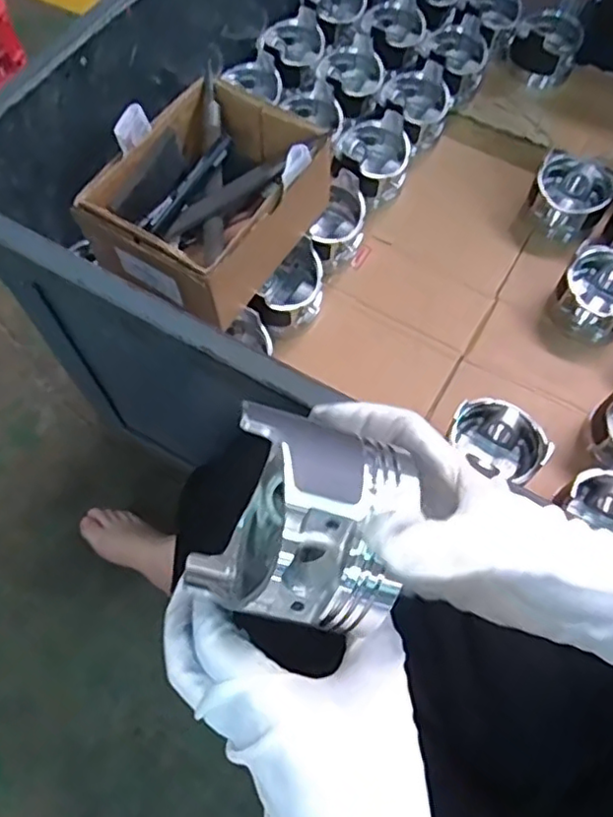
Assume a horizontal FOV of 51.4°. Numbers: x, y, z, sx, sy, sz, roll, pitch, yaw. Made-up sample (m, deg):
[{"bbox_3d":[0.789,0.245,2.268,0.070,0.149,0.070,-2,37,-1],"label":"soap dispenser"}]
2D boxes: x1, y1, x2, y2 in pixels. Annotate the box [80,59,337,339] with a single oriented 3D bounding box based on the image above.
[{"bbox_3d":[-0.090,-0.197,0.607,0.158,0.101,0.199,27,69,12],"label":"box"}]

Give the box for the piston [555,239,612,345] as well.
[{"bbox_3d":[0.317,-0.123,0.683,0.083,0.073,0.094,28,69,13],"label":"piston"}]

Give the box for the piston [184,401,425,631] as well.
[{"bbox_3d":[-0.001,0.050,0.274,0.083,0.078,0.077,12,66,6],"label":"piston"}]

